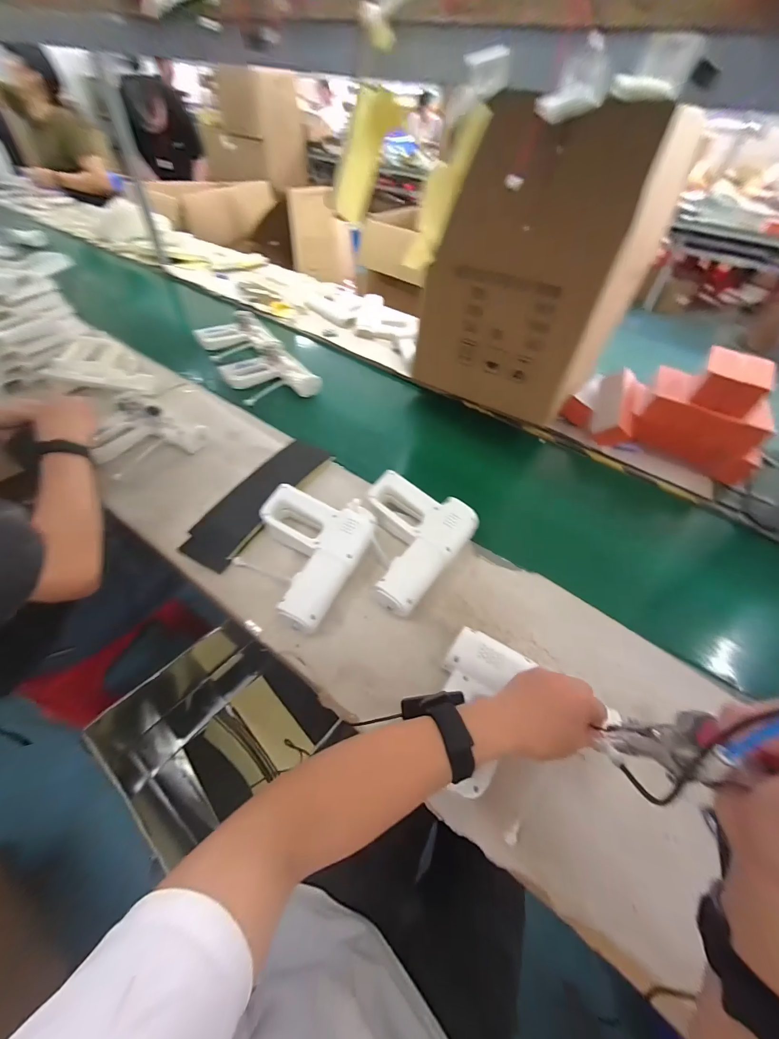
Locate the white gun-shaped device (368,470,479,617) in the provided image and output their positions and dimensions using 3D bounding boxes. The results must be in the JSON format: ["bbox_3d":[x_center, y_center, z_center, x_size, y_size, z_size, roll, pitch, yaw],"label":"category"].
[{"bbox_3d":[0.018,0.025,0.593,0.187,0.069,0.209,35,56,21],"label":"white gun-shaped device"}]

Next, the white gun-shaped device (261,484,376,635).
[{"bbox_3d":[-0.145,0.047,0.571,0.188,0.063,0.210,24,53,14],"label":"white gun-shaped device"}]

